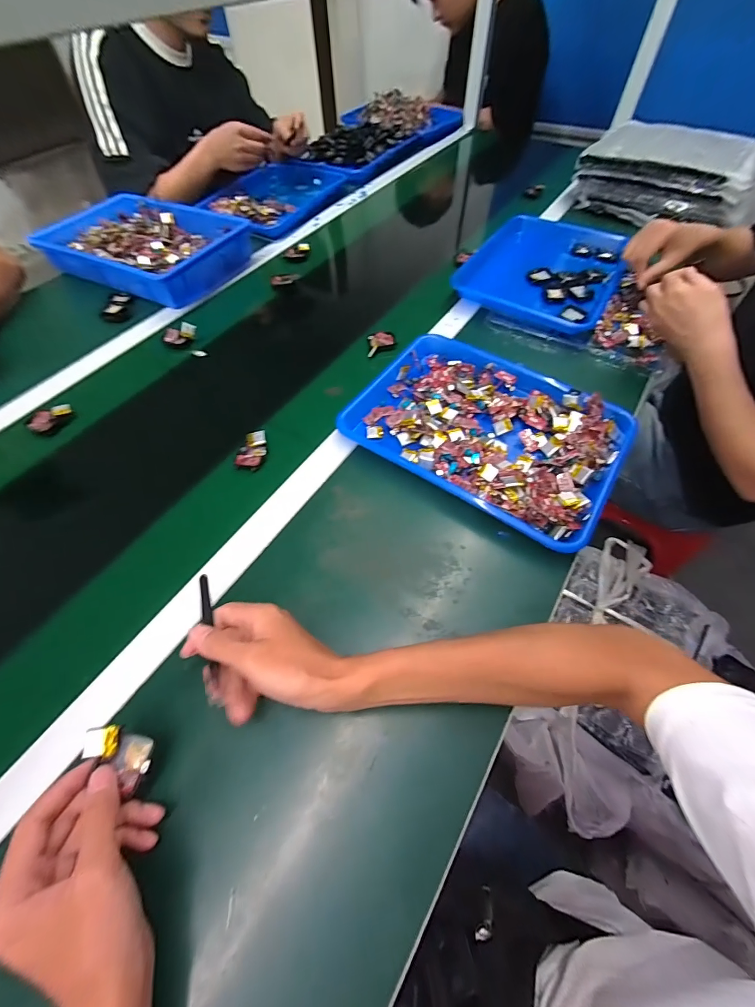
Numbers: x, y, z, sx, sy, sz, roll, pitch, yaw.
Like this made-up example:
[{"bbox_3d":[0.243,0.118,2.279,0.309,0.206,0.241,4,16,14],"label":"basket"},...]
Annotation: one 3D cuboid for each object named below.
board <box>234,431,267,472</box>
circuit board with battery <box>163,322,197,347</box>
[{"bbox_3d":[-0.167,-0.072,0.506,0.035,0.011,0.057,9,59,7],"label":"board"},{"bbox_3d":[-0.331,-0.286,0.639,0.054,0.029,0.026,-23,61,-13],"label":"circuit board with battery"}]

